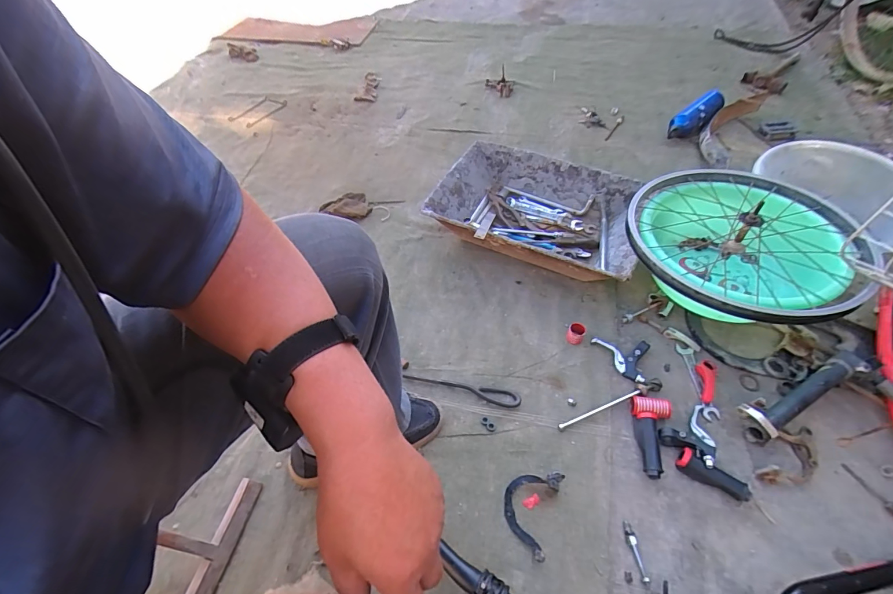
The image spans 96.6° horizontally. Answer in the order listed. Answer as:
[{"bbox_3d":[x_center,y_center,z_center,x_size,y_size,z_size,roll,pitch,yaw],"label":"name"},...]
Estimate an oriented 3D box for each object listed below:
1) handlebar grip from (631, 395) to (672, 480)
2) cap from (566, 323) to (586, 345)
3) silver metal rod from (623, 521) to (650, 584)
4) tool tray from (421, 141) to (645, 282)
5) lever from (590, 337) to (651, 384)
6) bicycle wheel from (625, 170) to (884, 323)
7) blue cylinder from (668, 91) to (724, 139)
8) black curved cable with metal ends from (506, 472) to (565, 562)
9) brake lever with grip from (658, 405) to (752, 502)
[{"bbox_3d":[0.348,0.234,0.681,0.063,0.031,0.133,13,55,14],"label":"handlebar grip"},{"bbox_3d":[0.262,0.076,0.808,0.031,0.034,0.032,-2,53,3],"label":"cap"},{"bbox_3d":[0.282,0.380,0.596,0.014,0.010,0.080,-7,53,-1],"label":"silver metal rod"},{"bbox_3d":[0.214,-0.197,0.974,0.474,0.121,0.313,20,57,18],"label":"tool tray"},{"bbox_3d":[0.338,0.123,0.771,0.100,0.030,0.082,5,54,8],"label":"lever"},{"bbox_3d":[0.549,-0.132,0.731,0.391,0.125,0.384,-2,53,3],"label":"bicycle wheel"},{"bbox_3d":[0.699,-0.502,1.099,0.195,0.055,0.069,-37,57,1],"label":"blue cylinder"},{"bbox_3d":[0.132,0.332,0.630,0.079,0.025,0.127,17,56,16],"label":"black curved cable with metal ends"},{"bbox_3d":[0.433,0.261,0.654,0.097,0.034,0.138,-23,55,-13],"label":"brake lever with grip"}]

